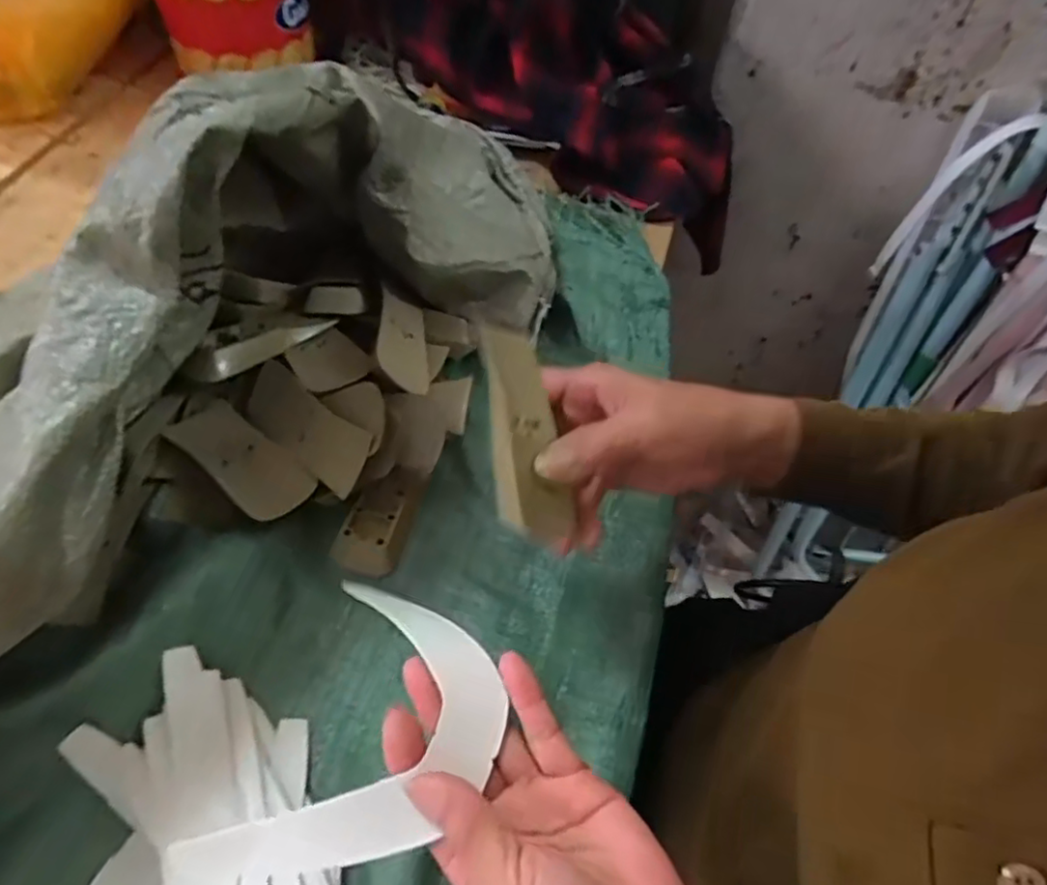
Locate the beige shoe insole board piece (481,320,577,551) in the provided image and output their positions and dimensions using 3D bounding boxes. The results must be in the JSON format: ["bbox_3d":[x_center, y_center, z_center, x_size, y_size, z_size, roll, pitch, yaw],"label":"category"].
[{"bbox_3d":[0.000,-0.006,0.298,0.044,0.011,0.104,3,74,-46],"label":"beige shoe insole board piece"}]

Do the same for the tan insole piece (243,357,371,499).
[{"bbox_3d":[-0.140,-0.011,0.405,0.104,0.007,0.045,34,104,25],"label":"tan insole piece"}]

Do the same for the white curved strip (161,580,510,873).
[{"bbox_3d":[-0.065,0.131,0.283,0.103,0.044,0.129,18,59,6],"label":"white curved strip"}]

